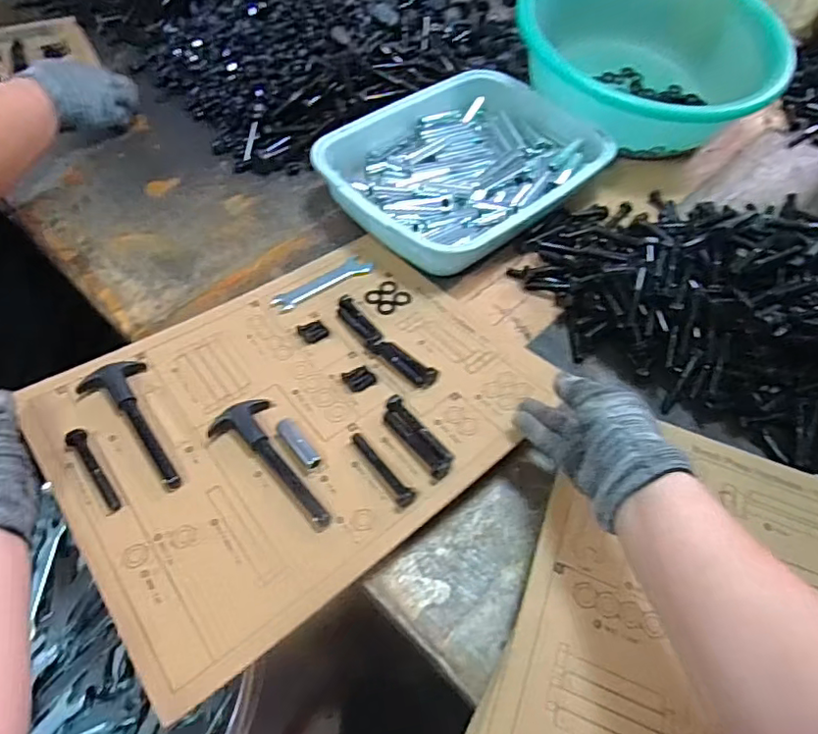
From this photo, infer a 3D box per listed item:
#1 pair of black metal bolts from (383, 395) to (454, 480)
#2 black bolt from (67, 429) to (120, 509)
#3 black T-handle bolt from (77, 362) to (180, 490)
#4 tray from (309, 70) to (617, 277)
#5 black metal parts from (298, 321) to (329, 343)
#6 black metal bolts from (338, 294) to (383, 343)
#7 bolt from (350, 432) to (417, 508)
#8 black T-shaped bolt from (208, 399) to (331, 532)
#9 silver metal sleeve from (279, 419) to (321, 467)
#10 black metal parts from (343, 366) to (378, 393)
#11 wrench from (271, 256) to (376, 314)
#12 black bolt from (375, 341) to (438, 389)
[{"bbox_3d":[0.007,0.055,0.452,0.022,0.018,0.080,-32,60,-20],"label":"pair of black metal bolts"},{"bbox_3d":[-0.243,0.078,0.432,0.012,0.018,0.077,-30,62,-22],"label":"black bolt"},{"bbox_3d":[-0.219,0.044,0.462,0.051,0.018,0.132,-35,64,-25],"label":"black T-handle bolt"},{"bbox_3d":[0.068,-0.246,0.677,0.332,0.055,0.237,-38,65,-26],"label":"tray"},{"bbox_3d":[-0.091,-0.035,0.537,0.024,0.009,0.021,-24,60,-19],"label":"black metal parts"},{"bbox_3d":[-0.049,-0.044,0.542,0.020,0.011,0.067,-26,60,-20],"label":"black metal bolts"},{"bbox_3d":[-0.021,0.077,0.442,0.015,0.009,0.075,-28,61,-21],"label":"bolt"},{"bbox_3d":[-0.107,0.077,0.441,0.048,0.014,0.130,-30,62,-22],"label":"black T-shaped bolt"},{"bbox_3d":[-0.089,0.060,0.456,0.015,0.011,0.055,-32,63,-23],"label":"silver metal sleeve"},{"bbox_3d":[-0.044,0.010,0.500,0.024,0.006,0.024,-31,62,-23],"label":"black metal parts"},{"bbox_3d":[-0.088,-0.086,0.582,0.110,0.007,0.029,-32,63,-23],"label":"wrench"},{"bbox_3d":[-0.004,-0.004,0.504,0.064,0.011,0.020,39,61,21],"label":"black bolt"}]

